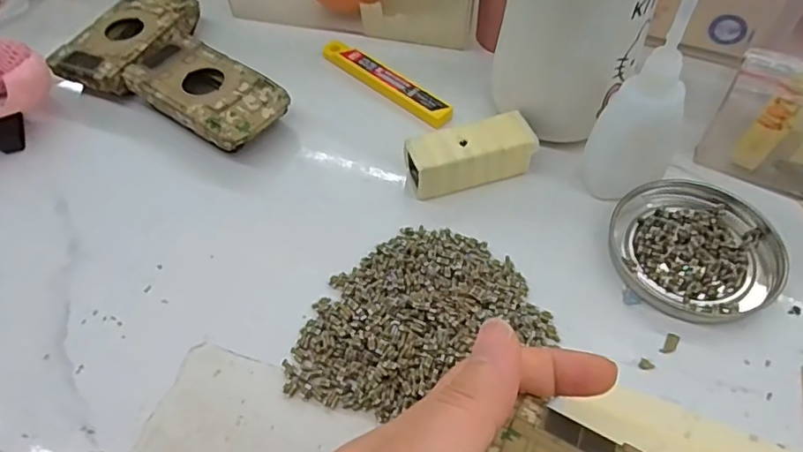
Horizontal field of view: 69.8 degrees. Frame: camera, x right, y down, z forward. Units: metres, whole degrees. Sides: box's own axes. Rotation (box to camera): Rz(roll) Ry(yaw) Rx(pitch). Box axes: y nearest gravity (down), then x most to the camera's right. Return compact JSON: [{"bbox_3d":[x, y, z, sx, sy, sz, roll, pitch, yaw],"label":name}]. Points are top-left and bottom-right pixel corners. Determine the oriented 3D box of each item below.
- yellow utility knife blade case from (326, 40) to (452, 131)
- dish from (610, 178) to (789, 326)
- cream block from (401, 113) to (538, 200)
[{"bbox_3d":[-0.010,-0.090,0.362,0.019,0.009,0.103,-39,61,-24],"label":"yellow utility knife blade case"},{"bbox_3d":[0.144,0.009,0.284,0.077,0.010,0.080,-1,53,2],"label":"dish"},{"bbox_3d":[0.035,-0.039,0.309,0.067,0.030,0.027,-16,54,-10],"label":"cream block"}]

